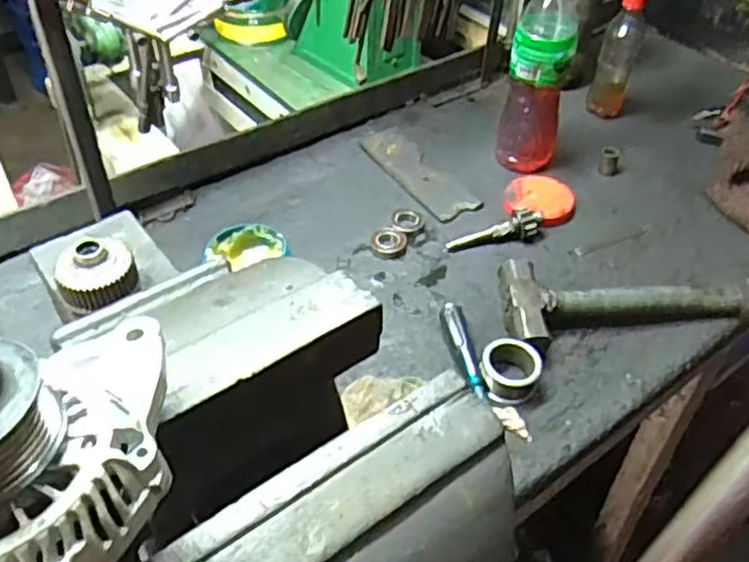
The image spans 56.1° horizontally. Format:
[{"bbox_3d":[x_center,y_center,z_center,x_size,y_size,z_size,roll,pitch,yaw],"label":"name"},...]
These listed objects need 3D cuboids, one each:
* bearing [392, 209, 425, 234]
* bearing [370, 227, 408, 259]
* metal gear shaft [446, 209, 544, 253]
[{"bbox_3d":[0.042,-0.077,0.880,0.039,0.010,0.039,1,46,-1],"label":"bearing"},{"bbox_3d":[0.017,-0.046,0.845,0.044,0.009,0.045,4,46,2],"label":"bearing"},{"bbox_3d":[0.146,-0.056,0.846,0.118,0.036,0.025,-14,47,1],"label":"metal gear shaft"}]

